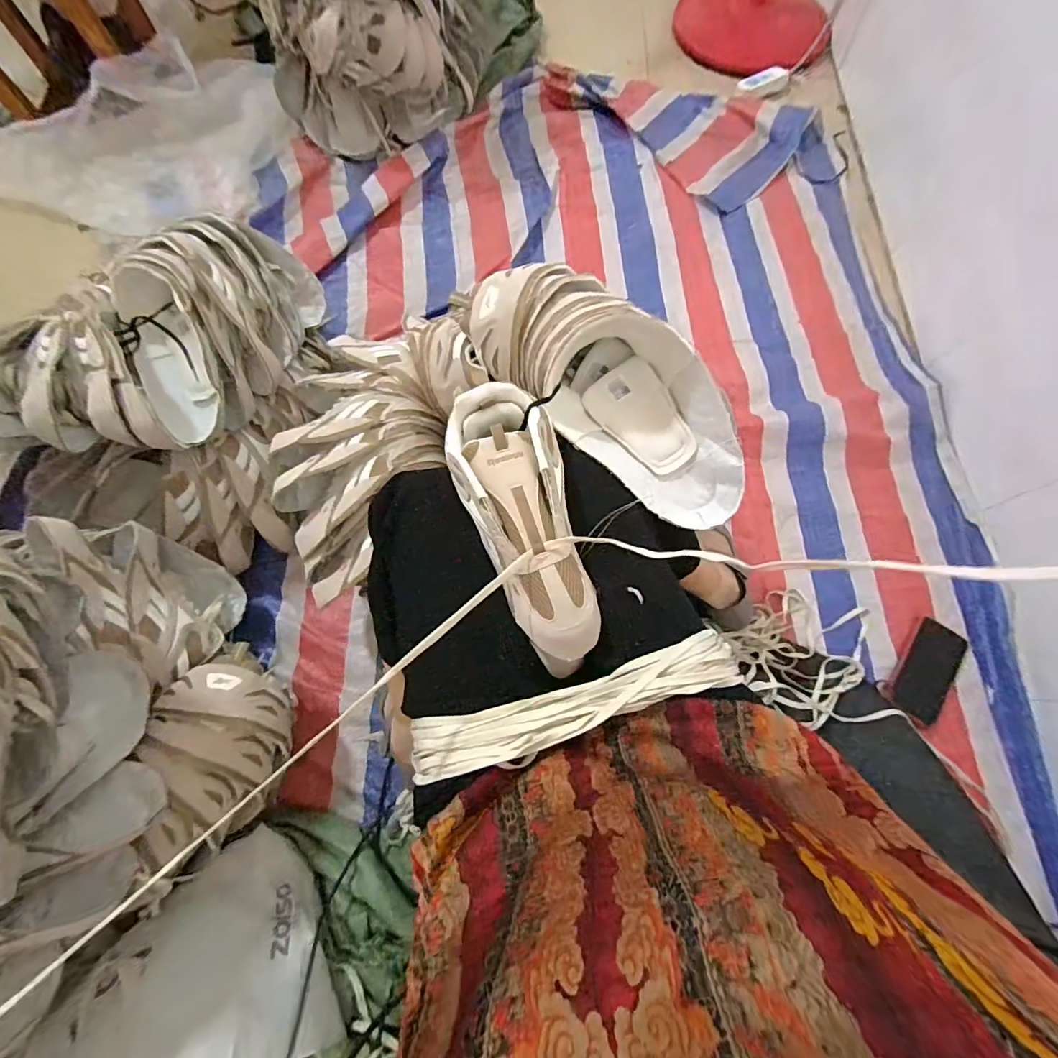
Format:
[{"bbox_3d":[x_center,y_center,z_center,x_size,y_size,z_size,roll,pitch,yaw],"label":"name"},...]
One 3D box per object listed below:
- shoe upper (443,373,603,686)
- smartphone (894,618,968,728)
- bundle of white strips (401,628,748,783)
[{"bbox_3d":[-0.001,-0.007,0.437,0.106,0.075,0.268,-16,72,-5],"label":"shoe upper"},{"bbox_3d":[0.617,0.219,0.723,0.070,0.011,0.153,31,74,10],"label":"smartphone"},{"bbox_3d":[0.043,0.157,0.415,0.300,0.035,0.053,-15,72,-5],"label":"bundle of white strips"}]

